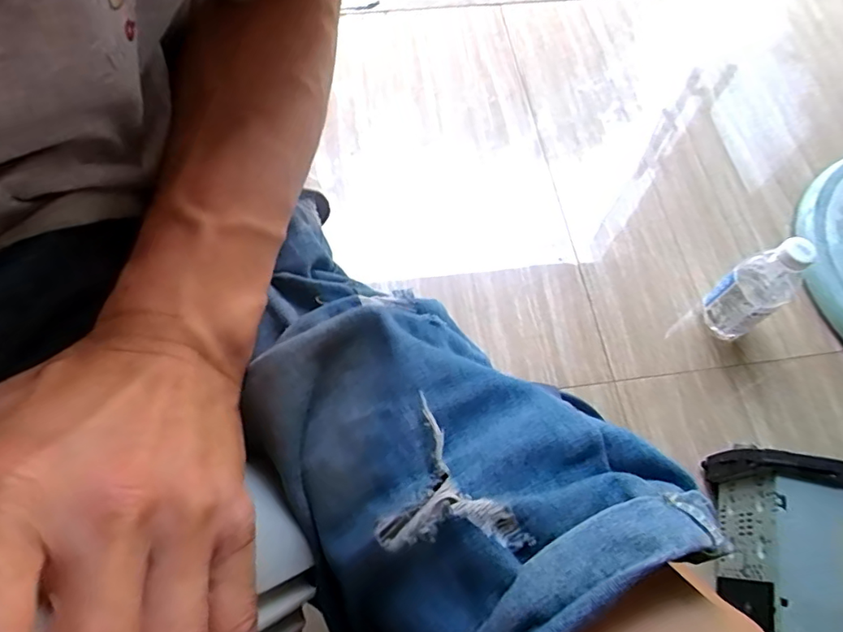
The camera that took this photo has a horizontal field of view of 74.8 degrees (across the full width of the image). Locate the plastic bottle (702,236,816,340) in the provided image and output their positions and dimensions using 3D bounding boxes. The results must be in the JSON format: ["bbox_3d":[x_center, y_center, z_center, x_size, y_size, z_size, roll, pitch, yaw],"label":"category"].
[{"bbox_3d":[0.377,-0.033,0.620,0.064,0.166,0.063,0,65,-1],"label":"plastic bottle"}]

